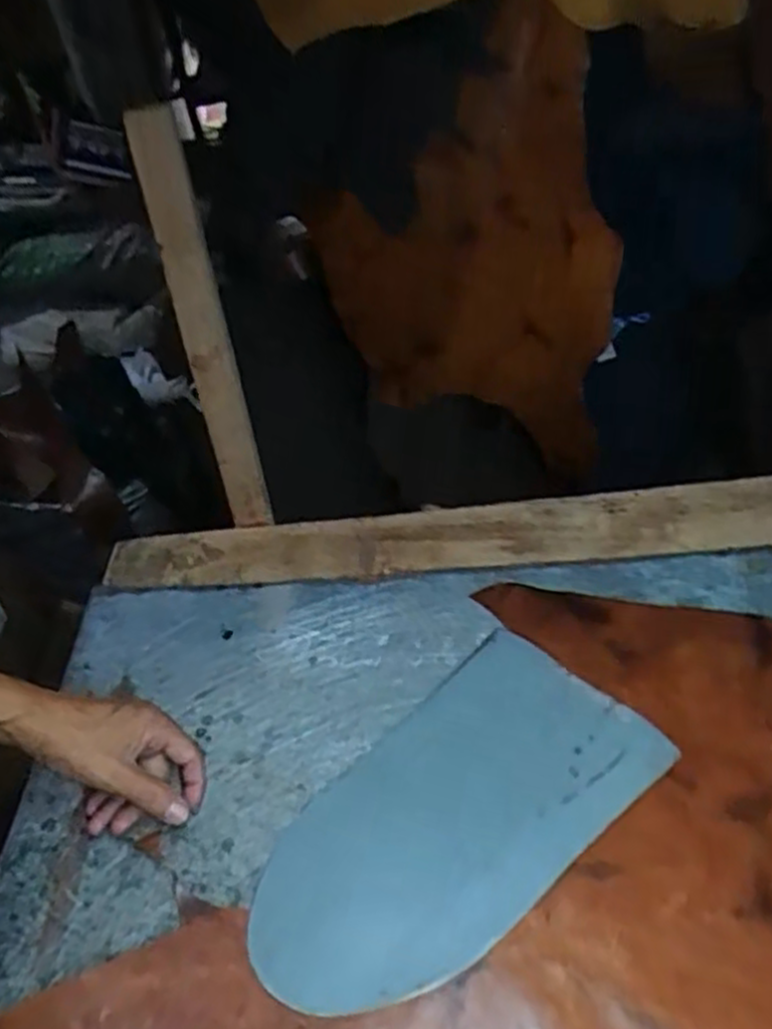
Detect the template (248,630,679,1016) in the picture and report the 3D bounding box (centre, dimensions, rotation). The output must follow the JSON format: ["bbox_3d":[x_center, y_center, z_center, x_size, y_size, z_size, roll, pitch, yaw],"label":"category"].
[{"bbox_3d":[0.047,0.210,0.539,0.300,0.007,0.159,-36,48,-28],"label":"template"}]

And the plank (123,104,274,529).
[{"bbox_3d":[-0.155,-0.143,0.677,0.040,0.380,0.023,-9,41,-3],"label":"plank"}]

